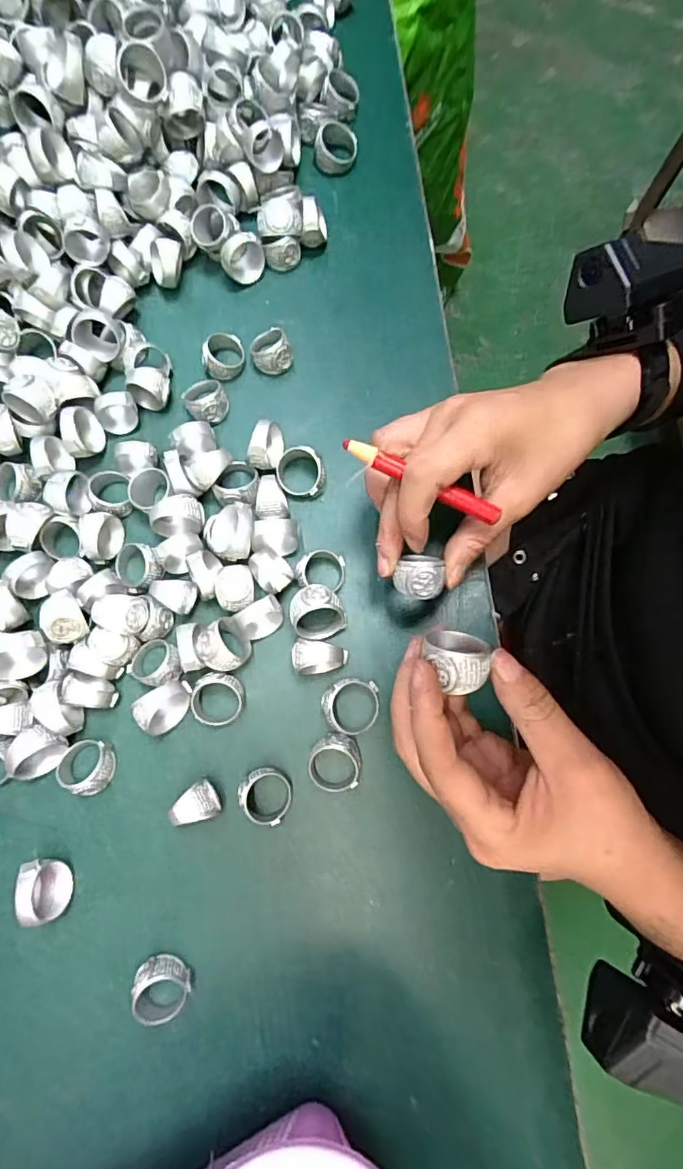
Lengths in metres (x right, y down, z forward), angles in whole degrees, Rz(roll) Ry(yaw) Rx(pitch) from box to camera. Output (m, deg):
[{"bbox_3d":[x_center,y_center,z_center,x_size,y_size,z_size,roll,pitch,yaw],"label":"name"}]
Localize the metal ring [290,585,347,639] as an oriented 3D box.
[{"bbox_3d":[-0.012,0.014,0.279,0.028,0.026,0.026,-5,79,0],"label":"metal ring"}]

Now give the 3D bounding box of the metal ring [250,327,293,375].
[{"bbox_3d":[-0.043,-0.142,0.317,0.024,0.018,0.028,-16,79,-2],"label":"metal ring"}]

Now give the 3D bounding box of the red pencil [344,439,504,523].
[{"bbox_3d":[0.034,-0.045,0.230,0.072,0.006,0.008,25,80,-4],"label":"red pencil"}]

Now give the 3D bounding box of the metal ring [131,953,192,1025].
[{"bbox_3d":[-0.083,0.189,0.247,0.023,0.017,0.026,1,79,1],"label":"metal ring"}]

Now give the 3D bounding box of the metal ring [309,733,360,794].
[{"bbox_3d":[-0.003,0.089,0.268,0.025,0.016,0.029,-5,79,0],"label":"metal ring"}]

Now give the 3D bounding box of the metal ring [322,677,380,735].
[{"bbox_3d":[0.005,0.062,0.273,0.030,0.018,0.028,0,79,1],"label":"metal ring"}]

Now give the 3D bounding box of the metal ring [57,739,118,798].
[{"bbox_3d":[-0.129,0.093,0.270,0.025,0.017,0.027,0,79,1],"label":"metal ring"}]

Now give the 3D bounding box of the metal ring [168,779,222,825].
[{"bbox_3d":[-0.070,0.108,0.262,0.021,0.023,0.017,-34,80,-6],"label":"metal ring"}]

